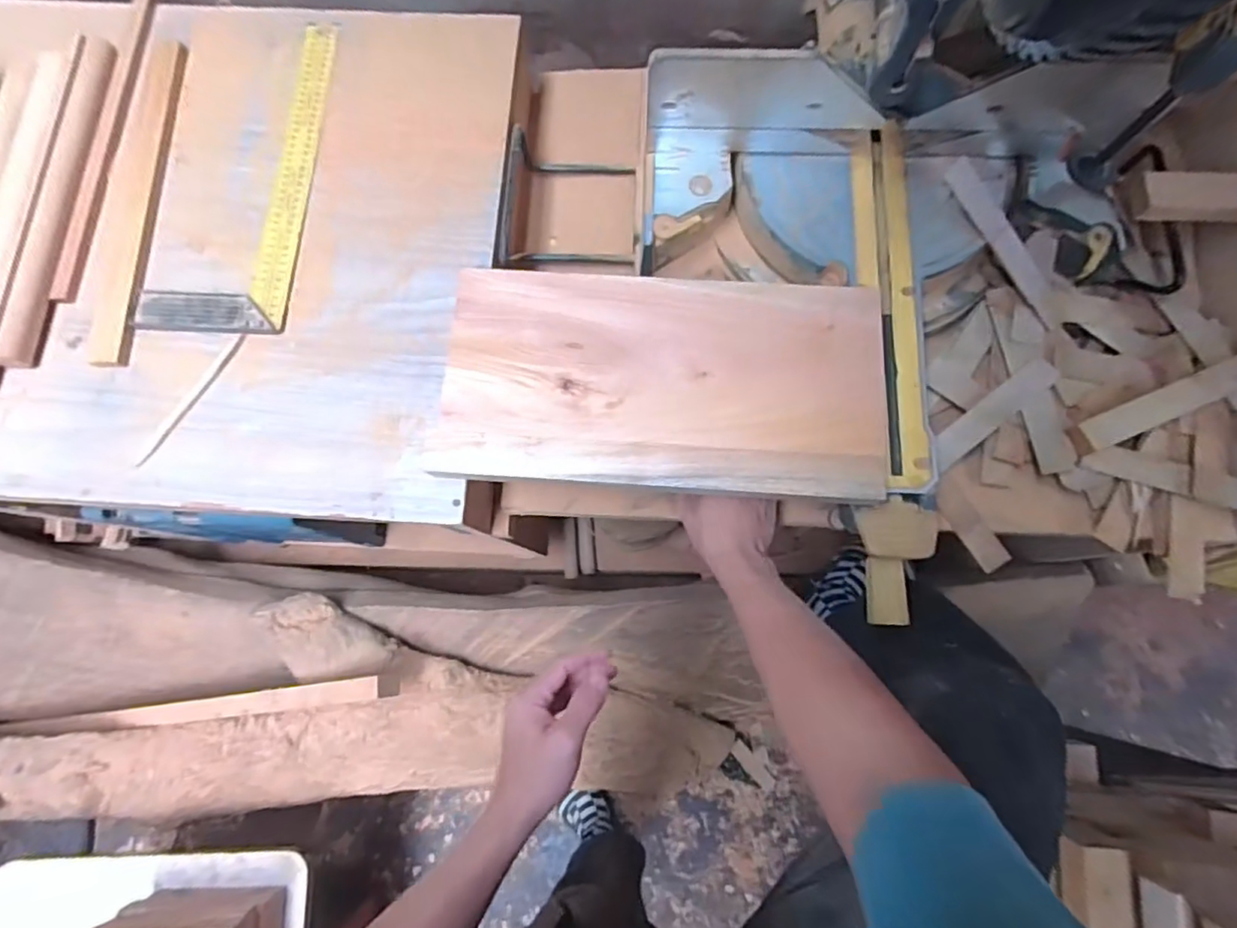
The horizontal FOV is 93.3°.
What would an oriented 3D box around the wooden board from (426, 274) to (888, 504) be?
[{"bbox_3d":[0.043,-0.083,0.558,0.411,0.025,0.211,5,77,2],"label":"wooden board"}]

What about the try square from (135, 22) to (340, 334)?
[{"bbox_3d":[-0.425,-0.339,0.665,0.155,0.011,0.406,2,77,1],"label":"try square"}]

